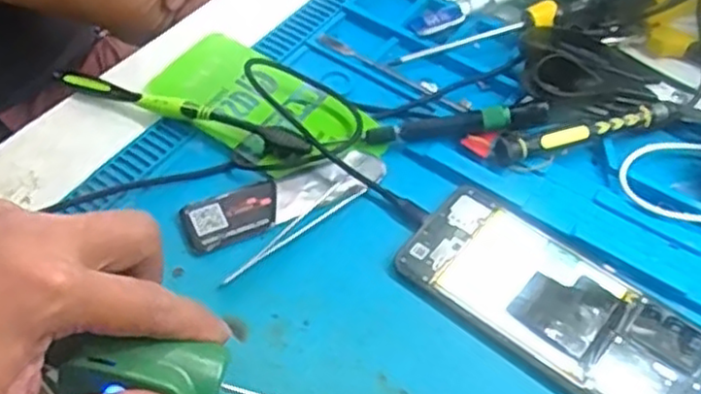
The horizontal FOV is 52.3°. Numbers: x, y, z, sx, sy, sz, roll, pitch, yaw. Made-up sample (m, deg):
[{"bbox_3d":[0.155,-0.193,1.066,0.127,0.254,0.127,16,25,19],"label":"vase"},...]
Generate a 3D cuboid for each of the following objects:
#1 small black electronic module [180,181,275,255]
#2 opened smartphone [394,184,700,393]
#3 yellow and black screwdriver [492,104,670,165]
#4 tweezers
[{"bbox_3d":[-0.066,0.010,0.398,0.055,0.005,0.033,-21,55,-17],"label":"small black electronic module"},{"bbox_3d":[0.103,0.054,0.364,0.156,0.005,0.072,33,61,22],"label":"opened smartphone"},{"bbox_3d":[0.138,-0.039,0.420,0.108,0.014,0.015,-12,53,-10],"label":"yellow and black screwdriver"},{"bbox_3d":[-0.031,0.019,0.391,0.098,0.005,0.015,-38,61,-26],"label":"tweezers"}]

